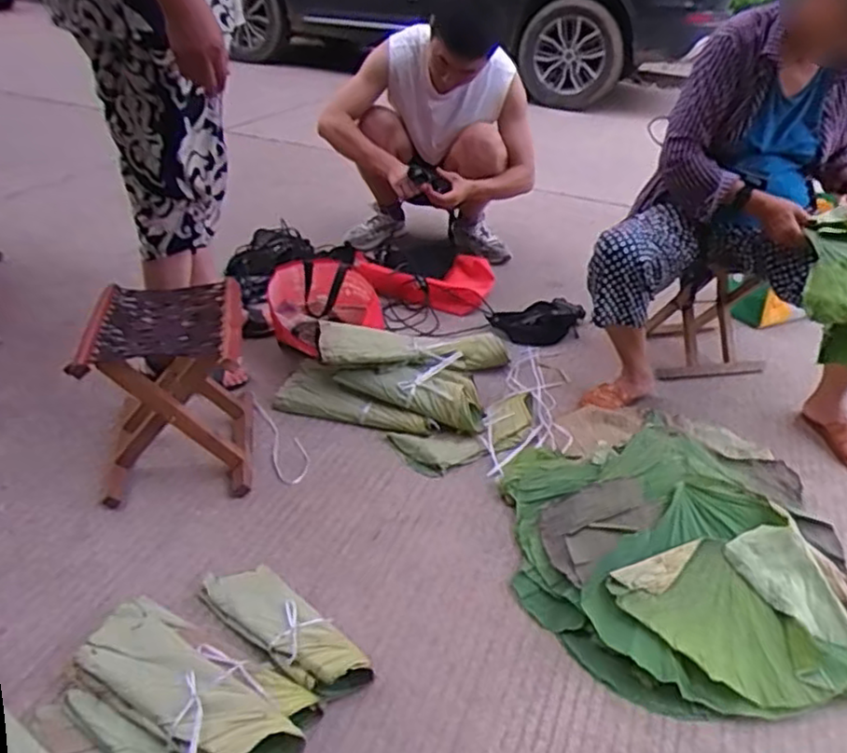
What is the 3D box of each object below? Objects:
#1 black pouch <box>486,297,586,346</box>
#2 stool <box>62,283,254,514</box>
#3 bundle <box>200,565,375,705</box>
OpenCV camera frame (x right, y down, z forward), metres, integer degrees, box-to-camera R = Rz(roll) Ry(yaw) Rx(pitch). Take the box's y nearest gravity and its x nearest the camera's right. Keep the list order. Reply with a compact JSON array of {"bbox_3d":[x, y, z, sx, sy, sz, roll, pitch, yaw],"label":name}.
[{"bbox_3d":[0.337,-0.160,1.947,0.262,0.082,0.114,-5,35,-15],"label":"black pouch"},{"bbox_3d":[-0.487,0.019,1.328,0.267,0.339,0.296,-1,35,-10],"label":"stool"},{"bbox_3d":[-0.217,0.389,1.055,0.316,0.065,0.107,30,41,31],"label":"bundle"}]

